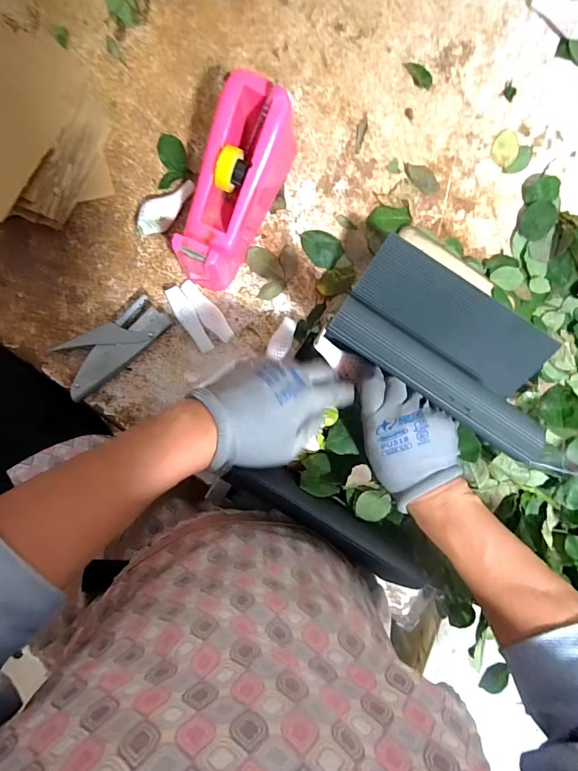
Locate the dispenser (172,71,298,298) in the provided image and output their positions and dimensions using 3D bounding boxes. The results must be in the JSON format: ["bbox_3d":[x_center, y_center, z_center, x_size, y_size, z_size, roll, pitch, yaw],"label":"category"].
[{"bbox_3d":[-0.059,-0.205,0.451,0.069,0.106,0.196,24,97,-5],"label":"dispenser"}]

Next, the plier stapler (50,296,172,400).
[{"bbox_3d":[-0.214,-0.048,0.511,0.142,0.028,0.068,-29,98,3],"label":"plier stapler"}]

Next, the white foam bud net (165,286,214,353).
[{"bbox_3d":[-0.122,-0.082,0.514,0.022,0.015,0.087,-30,98,3],"label":"white foam bud net"}]

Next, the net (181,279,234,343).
[{"bbox_3d":[-0.101,-0.092,0.515,0.024,0.013,0.089,-36,98,4],"label":"net"}]

